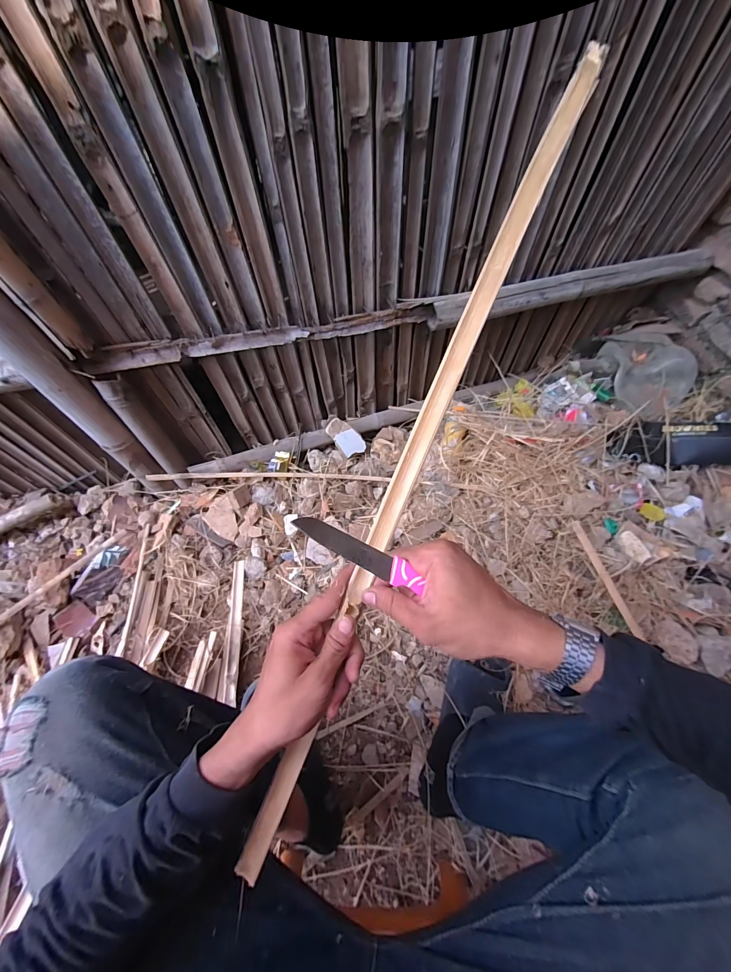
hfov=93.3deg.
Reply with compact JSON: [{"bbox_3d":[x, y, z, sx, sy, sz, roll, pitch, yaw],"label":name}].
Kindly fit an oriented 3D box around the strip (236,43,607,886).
[{"bbox_3d":[0.048,-0.027,0.317,0.026,0.012,0.788,23,89,12],"label":"strip"}]

